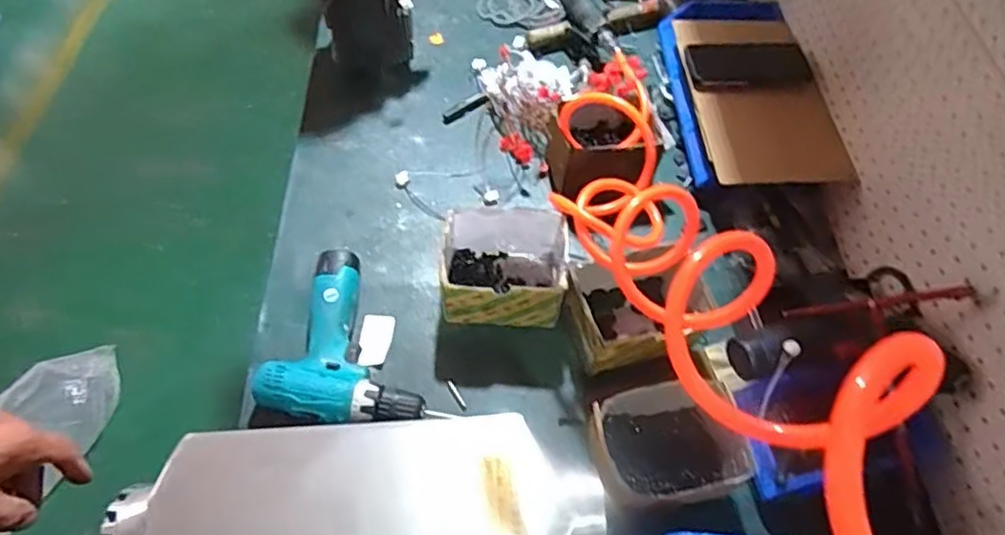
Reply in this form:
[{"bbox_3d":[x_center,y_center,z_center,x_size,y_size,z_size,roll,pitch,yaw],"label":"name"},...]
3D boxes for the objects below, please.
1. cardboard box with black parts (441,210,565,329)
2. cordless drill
[{"bbox_3d":[0.001,0.001,0.764,0.144,0.087,0.117,4,58,0],"label":"cardboard box with black parts"},{"bbox_3d":[-0.178,0.083,0.743,0.193,0.054,0.206,1,58,-3],"label":"cordless drill"}]

